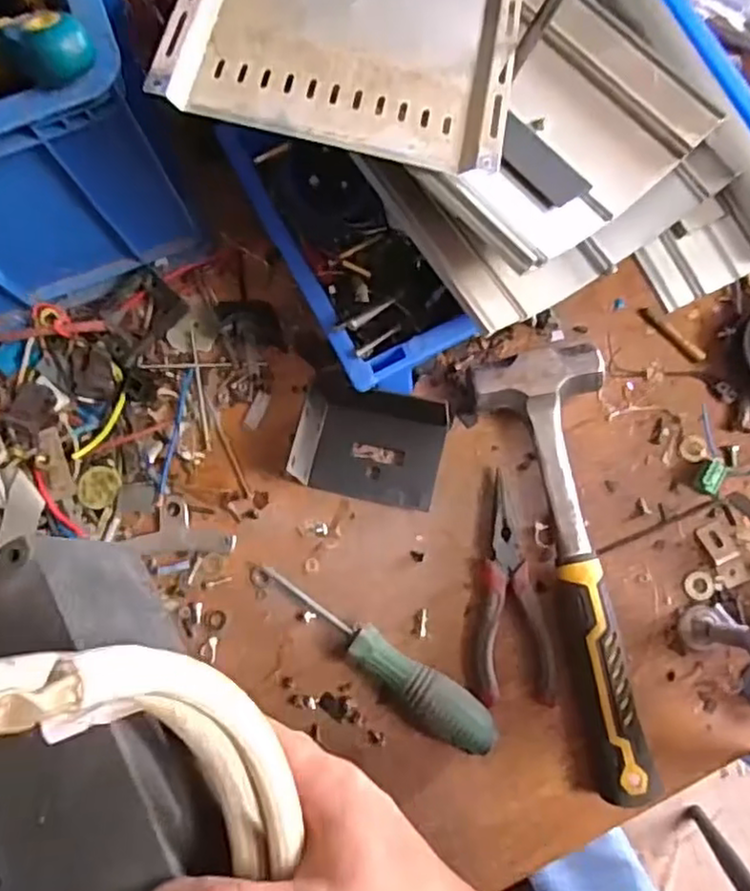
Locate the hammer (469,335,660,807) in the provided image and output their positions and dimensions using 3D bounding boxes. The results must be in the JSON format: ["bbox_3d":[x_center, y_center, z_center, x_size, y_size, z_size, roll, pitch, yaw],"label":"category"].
[{"bbox_3d":[0.126,0.082,0.459,0.088,0.042,0.296,-6,80,2],"label":"hammer"}]

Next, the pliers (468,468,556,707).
[{"bbox_3d":[0.090,0.098,0.462,0.055,0.018,0.146,-2,78,3],"label":"pliers"}]

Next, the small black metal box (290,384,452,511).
[{"bbox_3d":[-0.003,-0.007,0.475,0.102,0.047,0.084,11,81,5],"label":"small black metal box"}]

